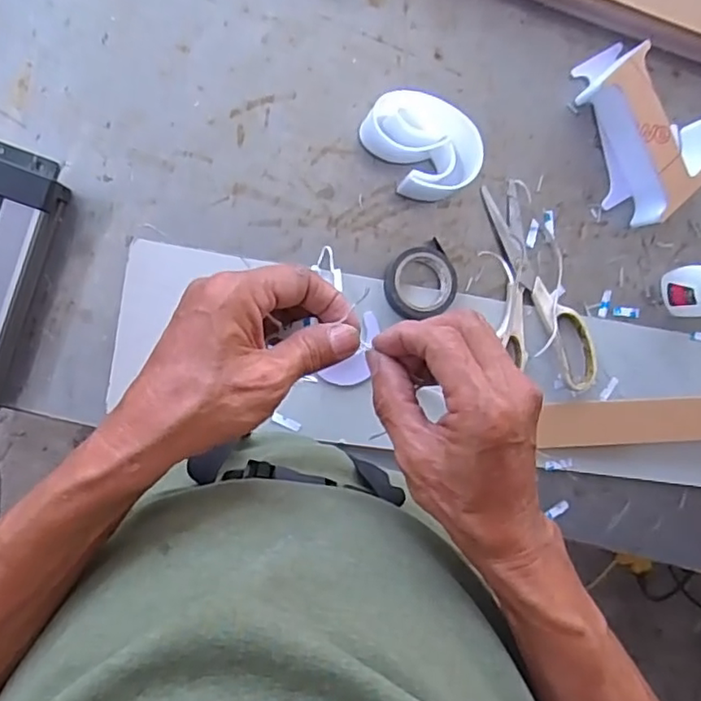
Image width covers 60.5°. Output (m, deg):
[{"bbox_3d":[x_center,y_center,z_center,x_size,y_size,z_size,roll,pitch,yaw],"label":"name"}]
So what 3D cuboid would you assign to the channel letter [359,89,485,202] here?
[{"bbox_3d":[0.057,-0.162,0.476,0.063,0.048,0.086,-42,98,-5],"label":"channel letter"}]

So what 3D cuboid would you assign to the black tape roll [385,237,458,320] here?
[{"bbox_3d":[0.057,-0.057,0.497,0.058,0.021,0.057,0,93,-9],"label":"black tape roll"}]

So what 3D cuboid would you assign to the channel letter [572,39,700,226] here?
[{"bbox_3d":[0.259,-0.189,0.509,0.095,0.047,0.147,-20,95,-8],"label":"channel letter"}]

